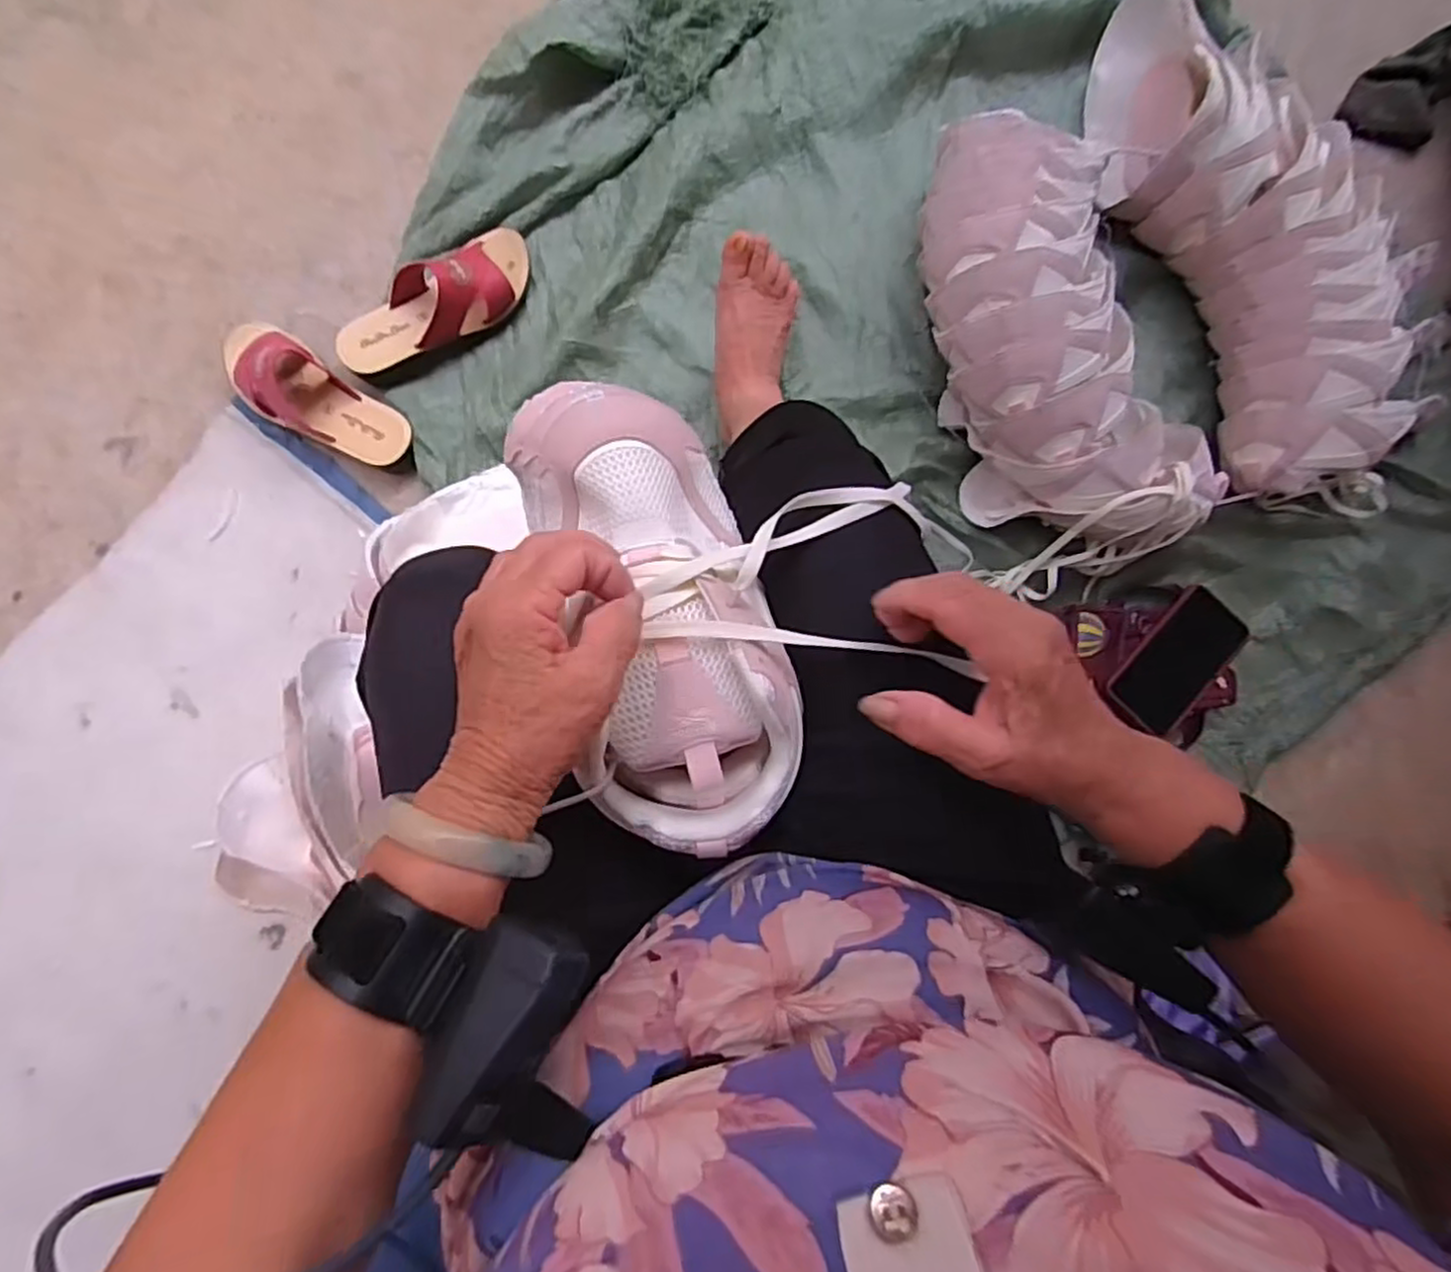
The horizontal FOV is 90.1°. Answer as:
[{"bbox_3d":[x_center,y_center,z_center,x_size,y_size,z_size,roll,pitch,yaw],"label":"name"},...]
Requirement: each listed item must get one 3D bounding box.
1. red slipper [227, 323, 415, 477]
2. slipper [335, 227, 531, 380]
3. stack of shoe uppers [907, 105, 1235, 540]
[{"bbox_3d":[-0.439,-0.251,0.766,0.232,0.063,0.084,36,85,-1],"label":"red slipper"},{"bbox_3d":[-0.308,-0.356,0.769,0.229,0.067,0.087,-36,90,-5],"label":"slipper"},{"bbox_3d":[0.331,-0.298,0.755,0.197,0.148,0.449,-18,87,-4],"label":"stack of shoe uppers"}]

